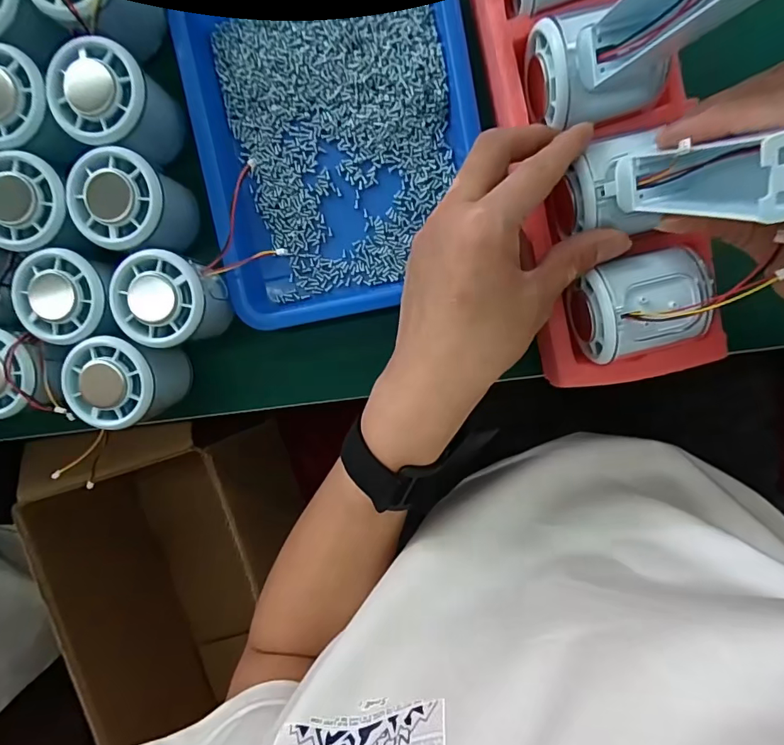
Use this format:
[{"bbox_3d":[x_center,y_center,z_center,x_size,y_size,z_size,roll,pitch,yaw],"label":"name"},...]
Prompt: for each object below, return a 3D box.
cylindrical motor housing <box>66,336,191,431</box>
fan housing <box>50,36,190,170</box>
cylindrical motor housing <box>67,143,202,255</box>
[{"bbox_3d":[-0.172,0.005,0.307,0.050,0.057,0.053,0,95,5],"label":"cylindrical motor housing"},{"bbox_3d":[-0.165,-0.160,0.284,0.054,0.051,0.053,0,95,5],"label":"fan housing"},{"bbox_3d":[-0.158,-0.103,0.293,0.055,0.058,0.055,27,97,2],"label":"cylindrical motor housing"}]

